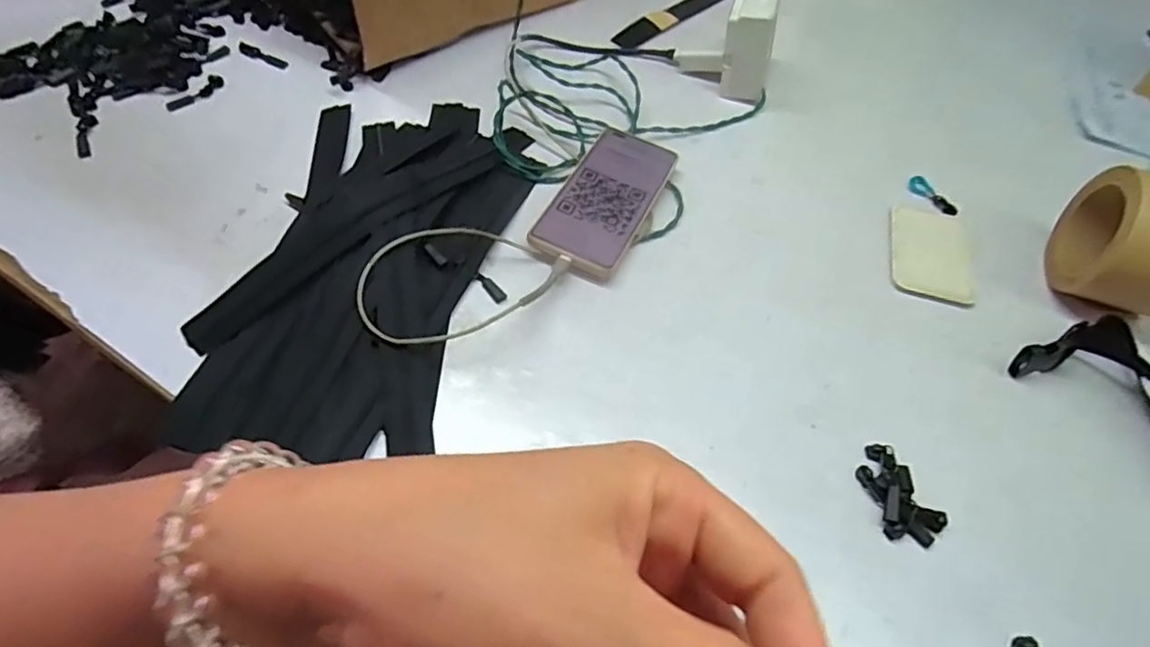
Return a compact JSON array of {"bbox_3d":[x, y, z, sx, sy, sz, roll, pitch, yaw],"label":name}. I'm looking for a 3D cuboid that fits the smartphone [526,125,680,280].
[{"bbox_3d":[0.028,-0.111,0.545,0.077,0.017,0.165,23,56,12],"label":"smartphone"}]

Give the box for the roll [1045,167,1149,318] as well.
[{"bbox_3d":[0.452,-0.062,0.496,0.072,0.105,0.115,14,55,5],"label":"roll"}]

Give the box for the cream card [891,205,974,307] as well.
[{"bbox_3d":[0.314,-0.063,0.547,0.070,0.007,0.108,15,55,6],"label":"cream card"}]

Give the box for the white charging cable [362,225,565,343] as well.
[{"bbox_3d":[-0.084,-0.035,0.473,0.160,0.036,0.098,-23,60,-19],"label":"white charging cable"}]

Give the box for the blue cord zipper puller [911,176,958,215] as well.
[{"bbox_3d":[0.338,-0.120,0.587,0.022,0.005,0.051,-21,59,-18],"label":"blue cord zipper puller"}]

